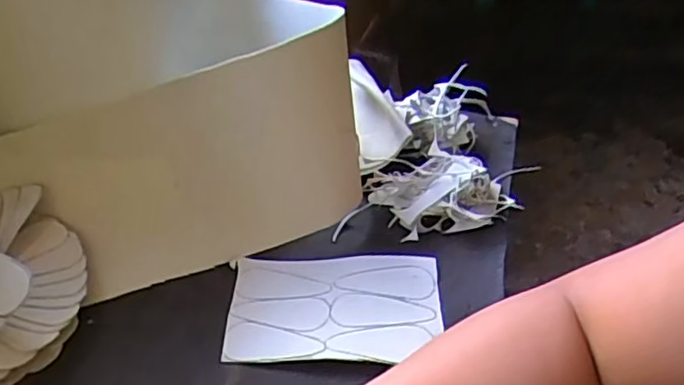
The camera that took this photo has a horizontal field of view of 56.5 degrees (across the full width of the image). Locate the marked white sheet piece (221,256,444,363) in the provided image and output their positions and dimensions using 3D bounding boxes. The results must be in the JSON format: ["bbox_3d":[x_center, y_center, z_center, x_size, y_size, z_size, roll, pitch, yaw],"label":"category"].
[{"bbox_3d":[-0.006,0.081,0.453,0.147,0.008,0.095,0,37,5],"label":"marked white sheet piece"}]

